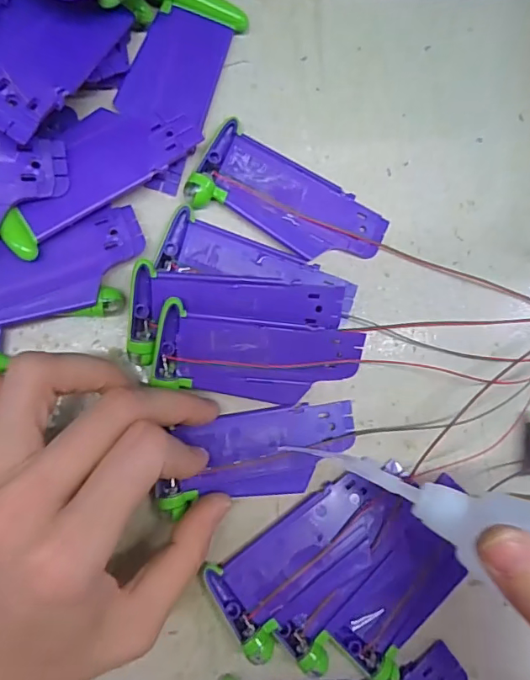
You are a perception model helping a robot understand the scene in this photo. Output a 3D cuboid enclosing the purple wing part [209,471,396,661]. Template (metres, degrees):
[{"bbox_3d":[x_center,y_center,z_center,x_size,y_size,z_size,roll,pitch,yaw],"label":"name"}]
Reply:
[{"bbox_3d":[0.019,0.094,0.210,0.086,0.011,0.039,-39,94,-9],"label":"purple wing part"}]

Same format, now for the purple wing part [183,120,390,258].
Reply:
[{"bbox_3d":[0.012,-0.060,0.220,0.088,0.010,0.040,29,83,-7],"label":"purple wing part"}]

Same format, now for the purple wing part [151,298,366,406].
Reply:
[{"bbox_3d":[-0.002,0.008,0.209,0.089,0.004,0.037,10,107,-15],"label":"purple wing part"}]

